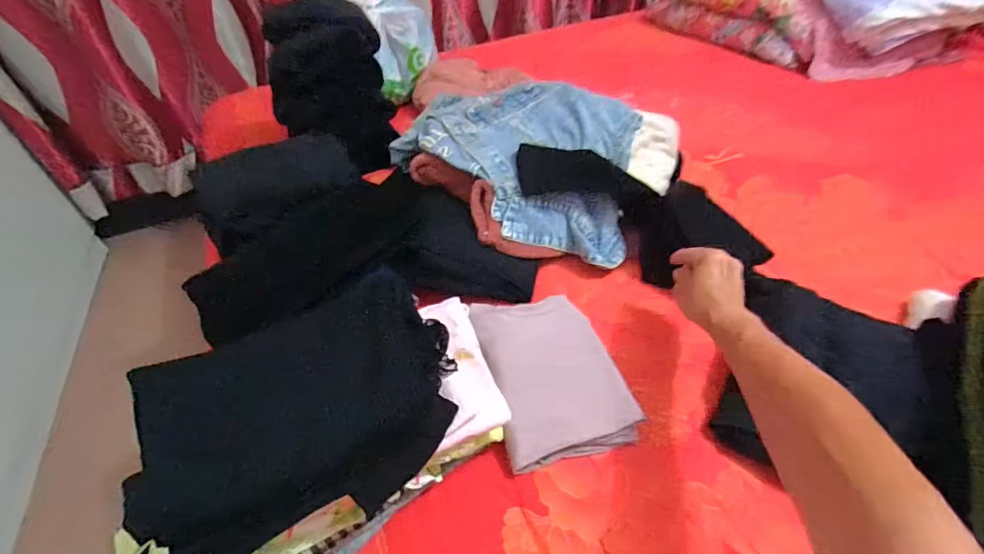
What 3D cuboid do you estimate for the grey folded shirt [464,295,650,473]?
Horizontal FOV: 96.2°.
[{"bbox_3d":[0.065,0.106,0.518,0.139,0.036,0.203,-13,46,-9],"label":"grey folded shirt"}]

